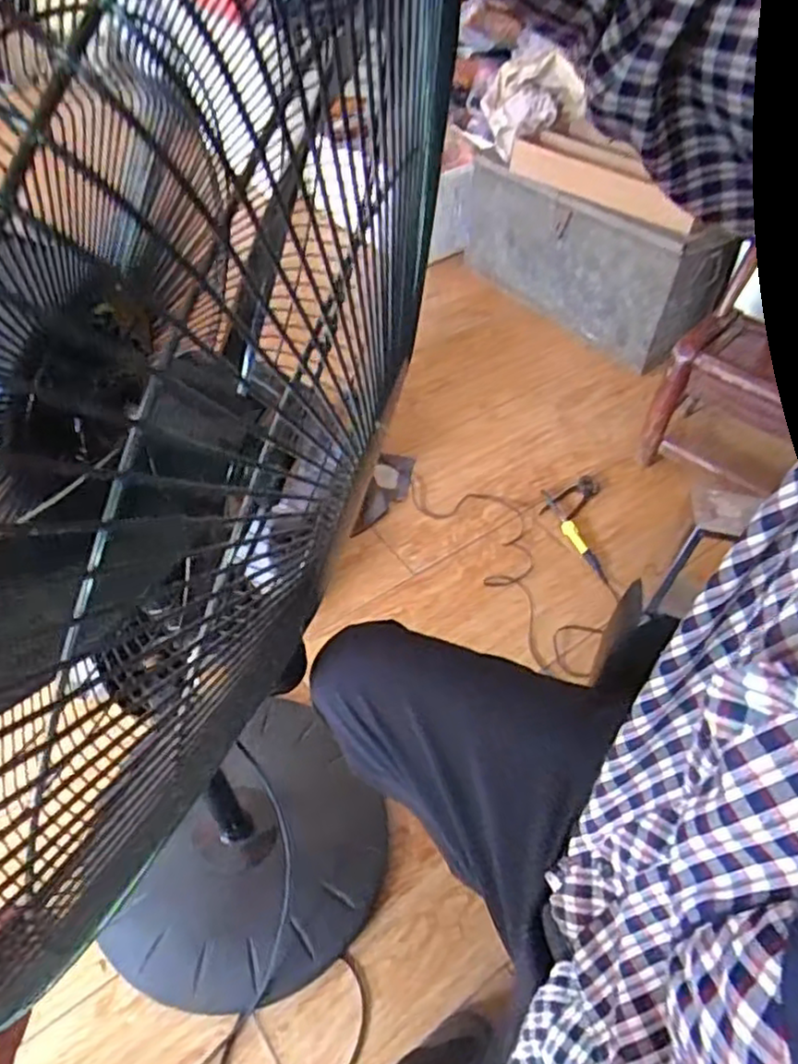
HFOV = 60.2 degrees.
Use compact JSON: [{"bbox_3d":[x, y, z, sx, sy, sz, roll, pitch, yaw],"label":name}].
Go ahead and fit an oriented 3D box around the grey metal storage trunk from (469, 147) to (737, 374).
[{"bbox_3d":[0.374,-0.569,1.445,0.105,0.298,0.604,-30,55,-21],"label":"grey metal storage trunk"}]

